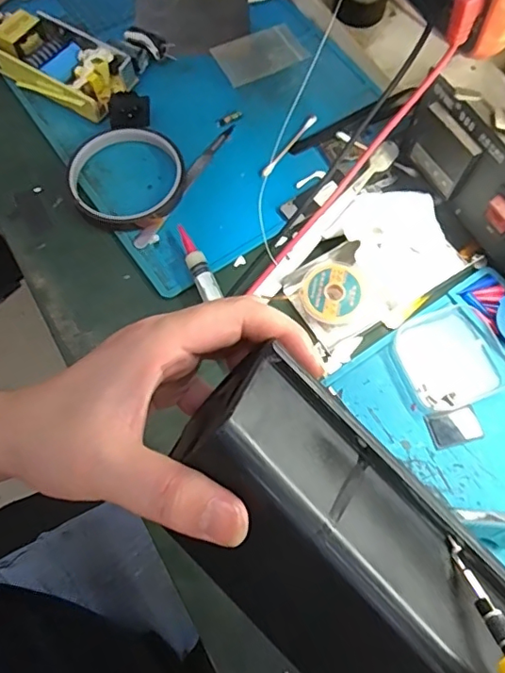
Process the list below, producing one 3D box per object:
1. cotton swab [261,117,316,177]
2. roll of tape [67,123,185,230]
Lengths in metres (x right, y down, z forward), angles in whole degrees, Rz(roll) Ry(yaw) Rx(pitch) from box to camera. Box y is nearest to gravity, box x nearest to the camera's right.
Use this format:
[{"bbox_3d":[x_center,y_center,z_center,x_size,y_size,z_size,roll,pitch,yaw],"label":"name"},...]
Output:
[{"bbox_3d":[0.029,-0.150,0.417,0.005,0.006,0.072,33,72,13],"label":"cotton swab"},{"bbox_3d":[-0.092,-0.122,0.397,0.082,0.015,0.093,12,68,4],"label":"roll of tape"}]

